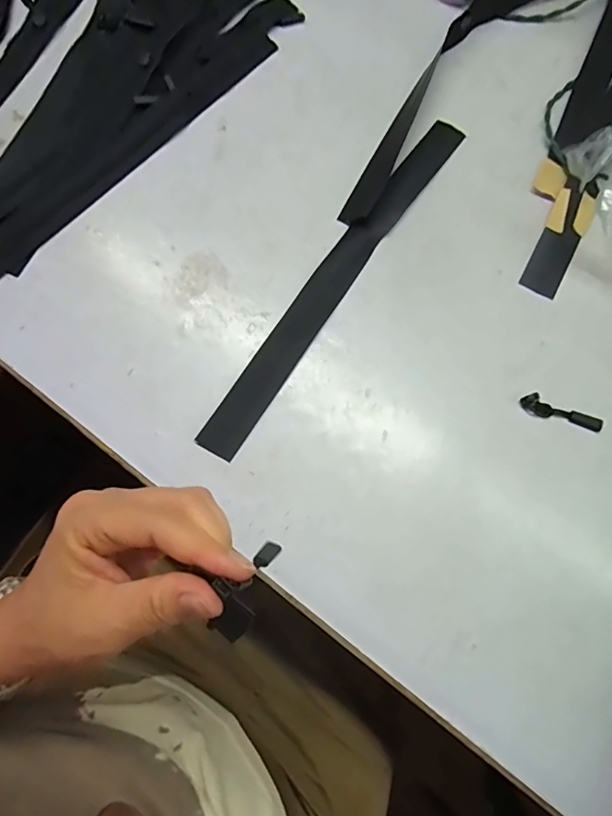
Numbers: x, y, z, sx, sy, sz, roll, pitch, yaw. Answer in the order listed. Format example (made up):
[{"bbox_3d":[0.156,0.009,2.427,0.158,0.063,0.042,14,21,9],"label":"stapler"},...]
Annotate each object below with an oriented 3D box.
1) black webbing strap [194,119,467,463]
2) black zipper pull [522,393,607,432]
[{"bbox_3d":[0.029,-0.110,0.409,0.031,0.004,0.353,33,77,8],"label":"black webbing strap"},{"bbox_3d":[0.195,0.005,0.379,0.063,0.009,0.014,21,76,5],"label":"black zipper pull"}]

